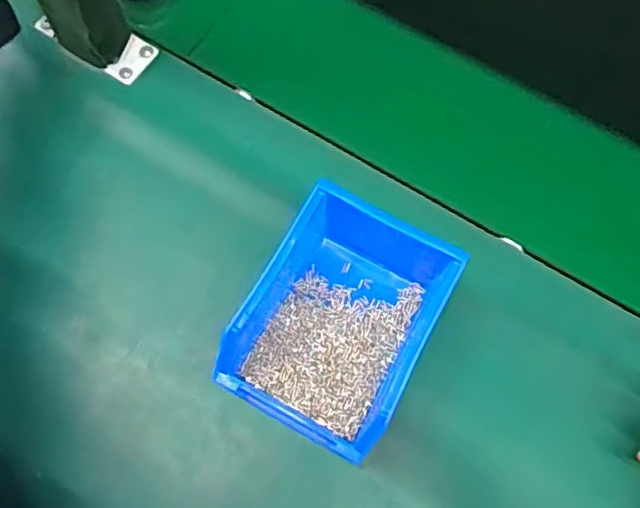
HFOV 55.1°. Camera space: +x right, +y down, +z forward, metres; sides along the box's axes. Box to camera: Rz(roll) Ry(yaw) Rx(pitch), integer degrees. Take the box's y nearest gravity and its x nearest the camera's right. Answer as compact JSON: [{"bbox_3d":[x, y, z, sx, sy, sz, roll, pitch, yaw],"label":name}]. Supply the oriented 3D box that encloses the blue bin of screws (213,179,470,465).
[{"bbox_3d":[0.015,0.039,0.395,0.110,0.067,0.160,26,73,7],"label":"blue bin of screws"}]

